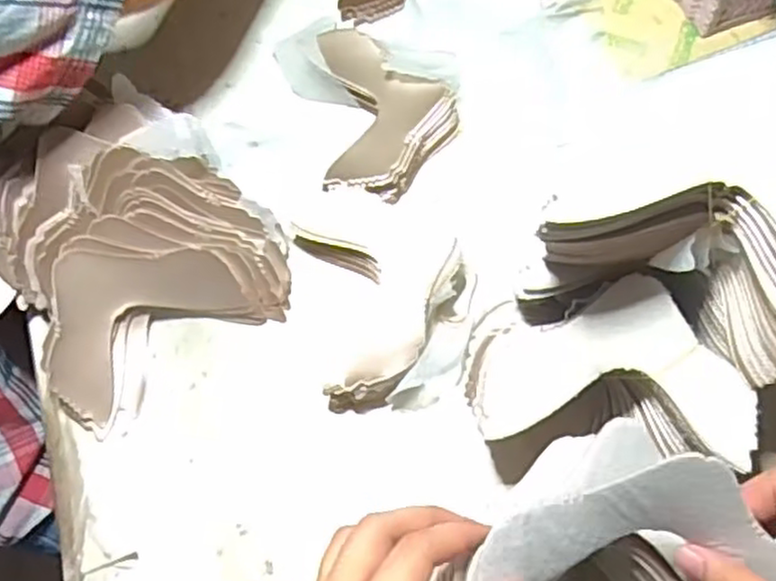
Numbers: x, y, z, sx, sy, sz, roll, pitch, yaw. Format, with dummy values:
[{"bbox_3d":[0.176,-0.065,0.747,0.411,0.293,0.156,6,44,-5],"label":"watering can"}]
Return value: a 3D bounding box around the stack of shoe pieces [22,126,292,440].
[{"bbox_3d":[-0.182,-0.028,0.527,0.183,0.085,0.163,-30,64,-11],"label":"stack of shoe pieces"}]

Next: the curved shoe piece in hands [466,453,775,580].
[{"bbox_3d":[0.101,0.112,0.322,0.138,0.070,0.016,-16,26,13],"label":"curved shoe piece in hands"}]

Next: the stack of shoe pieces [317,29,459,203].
[{"bbox_3d":[0.000,-0.141,0.575,0.110,0.042,0.150,-4,62,2],"label":"stack of shoe pieces"}]

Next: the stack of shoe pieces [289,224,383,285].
[{"bbox_3d":[-0.038,-0.030,0.538,0.077,0.034,0.012,25,67,16],"label":"stack of shoe pieces"}]

